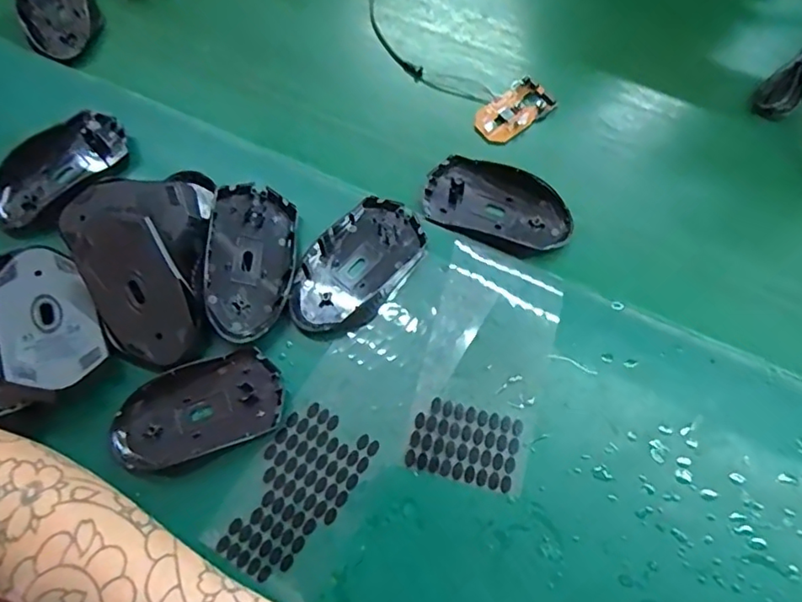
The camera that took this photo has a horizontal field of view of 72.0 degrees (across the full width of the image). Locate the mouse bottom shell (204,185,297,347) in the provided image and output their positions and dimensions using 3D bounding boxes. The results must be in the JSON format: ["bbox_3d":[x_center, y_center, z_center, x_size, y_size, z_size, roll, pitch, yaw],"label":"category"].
[{"bbox_3d":[-0.106,-0.029,0.390,0.057,0.015,0.113,10,69,-21],"label":"mouse bottom shell"}]

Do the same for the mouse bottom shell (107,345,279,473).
[{"bbox_3d":[-0.137,0.072,0.369,0.110,0.019,0.059,-19,71,-6],"label":"mouse bottom shell"}]

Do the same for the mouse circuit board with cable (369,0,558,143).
[{"bbox_3d":[0.032,-0.290,0.505,0.128,0.018,0.344,-12,71,-4],"label":"mouse circuit board with cable"}]

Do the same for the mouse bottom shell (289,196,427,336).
[{"bbox_3d":[-0.032,-0.025,0.402,0.069,0.014,0.113,40,75,14],"label":"mouse bottom shell"}]

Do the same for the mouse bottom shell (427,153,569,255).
[{"bbox_3d":[0.074,-0.073,0.426,0.110,0.013,0.069,19,72,7],"label":"mouse bottom shell"}]

